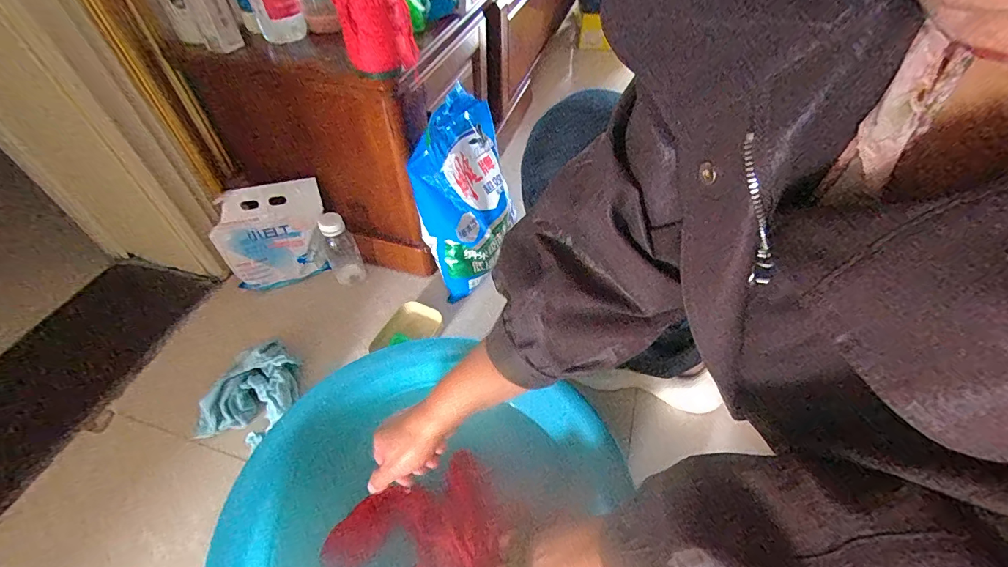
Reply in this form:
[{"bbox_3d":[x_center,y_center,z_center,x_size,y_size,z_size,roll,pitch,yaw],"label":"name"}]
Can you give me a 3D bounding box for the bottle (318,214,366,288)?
[{"bbox_3d":[-0.300,-0.061,0.788,0.059,0.153,0.049,-26,54,-20],"label":"bottle"}]

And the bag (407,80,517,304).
[{"bbox_3d":[-0.052,-0.164,0.753,0.110,0.288,0.237,18,52,15],"label":"bag"}]

